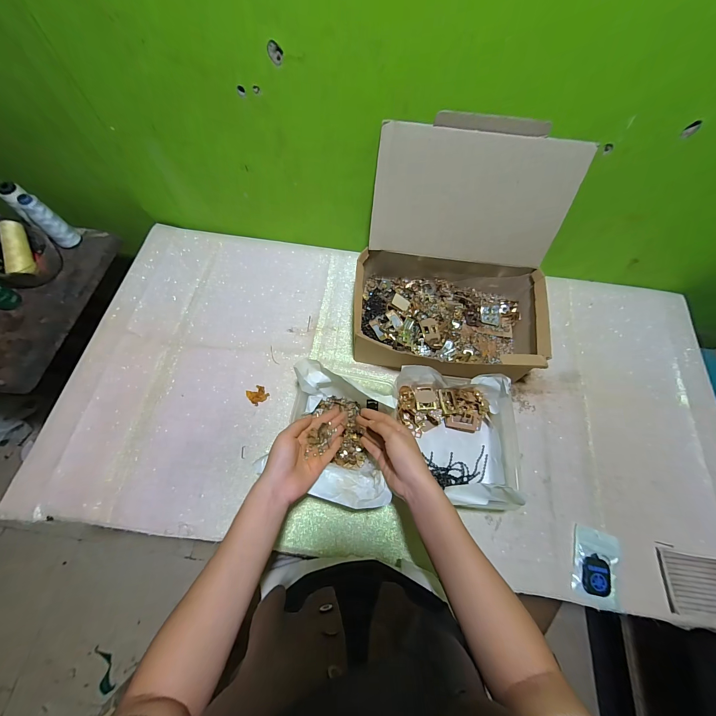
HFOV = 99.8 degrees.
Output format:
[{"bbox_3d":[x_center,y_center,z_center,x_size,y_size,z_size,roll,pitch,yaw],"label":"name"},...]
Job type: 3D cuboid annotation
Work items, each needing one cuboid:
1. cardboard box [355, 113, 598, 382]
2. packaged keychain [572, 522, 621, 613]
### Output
[{"bbox_3d":[0.169,-0.141,0.511,0.324,0.282,0.312,10,68,3],"label":"cardboard box"},{"bbox_3d":[0.370,0.324,0.468,0.065,0.012,0.102,18,69,6],"label":"packaged keychain"}]

